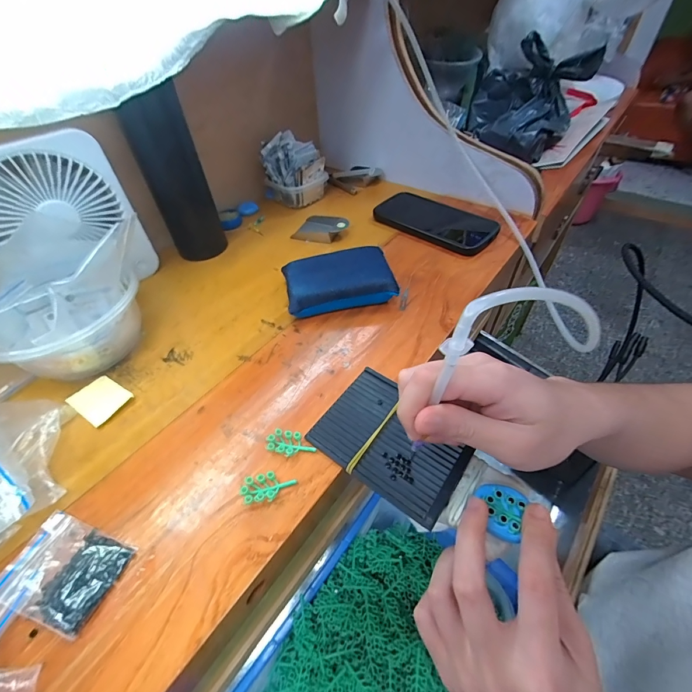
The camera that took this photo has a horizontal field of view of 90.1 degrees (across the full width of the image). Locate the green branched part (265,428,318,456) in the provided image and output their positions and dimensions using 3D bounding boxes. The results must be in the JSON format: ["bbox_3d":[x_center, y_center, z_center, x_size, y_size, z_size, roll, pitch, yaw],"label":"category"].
[{"bbox_3d":[-0.042,0.074,0.262,0.036,0.007,0.020,13,50,15],"label":"green branched part"}]

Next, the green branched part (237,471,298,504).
[{"bbox_3d":[-0.054,0.098,0.241,0.037,0.007,0.021,-7,48,-2],"label":"green branched part"}]

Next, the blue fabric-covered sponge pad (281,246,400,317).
[{"bbox_3d":[-0.008,-0.070,0.374,0.110,0.034,0.070,-10,48,-5],"label":"blue fabric-covered sponge pad"}]

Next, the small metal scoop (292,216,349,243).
[{"bbox_3d":[-0.031,-0.163,0.467,0.070,0.017,0.050,11,50,14],"label":"small metal scoop"}]

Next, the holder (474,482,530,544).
[{"bbox_3d":[0.099,0.104,0.223,0.030,0.007,0.032,-2,48,2],"label":"holder"}]

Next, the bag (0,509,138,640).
[{"bbox_3d":[-0.176,0.138,0.214,0.073,0.004,0.049,13,50,15],"label":"bag"}]

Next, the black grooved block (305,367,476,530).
[{"bbox_3d":[0.035,0.069,0.263,0.108,0.006,0.080,29,56,27],"label":"black grooved block"}]

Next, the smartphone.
[{"bbox_3d":[0.122,-0.171,0.466,0.159,0.012,0.092,34,58,29],"label":"smartphone"}]

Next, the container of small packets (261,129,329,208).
[{"bbox_3d":[-0.077,-0.262,0.517,0.069,0.083,0.075,29,56,26],"label":"container of small packets"}]

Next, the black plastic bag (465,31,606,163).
[{"bbox_3d":[0.301,-0.415,0.587,0.177,0.122,0.165,21,52,21],"label":"black plastic bag"}]

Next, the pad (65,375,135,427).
[{"bbox_3d":[-0.217,0.046,0.305,0.048,0.004,0.037,24,54,23],"label":"pad"}]

